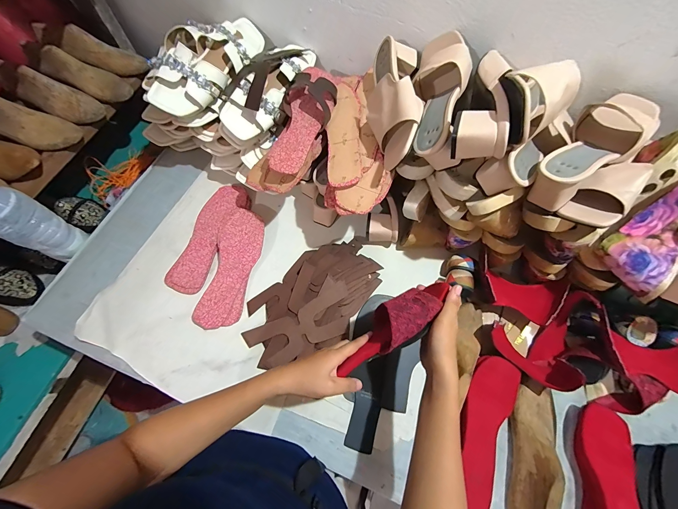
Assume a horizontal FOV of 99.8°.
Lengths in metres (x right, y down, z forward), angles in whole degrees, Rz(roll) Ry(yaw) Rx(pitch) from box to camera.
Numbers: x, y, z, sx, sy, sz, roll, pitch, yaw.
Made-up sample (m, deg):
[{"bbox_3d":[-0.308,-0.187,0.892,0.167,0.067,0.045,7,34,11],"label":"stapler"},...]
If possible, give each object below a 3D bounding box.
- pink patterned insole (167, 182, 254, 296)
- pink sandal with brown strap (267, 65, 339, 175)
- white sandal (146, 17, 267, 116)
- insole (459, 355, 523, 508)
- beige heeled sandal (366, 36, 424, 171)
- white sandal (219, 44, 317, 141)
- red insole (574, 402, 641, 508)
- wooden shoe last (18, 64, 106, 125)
[{"bbox_3d":[-0.272,-0.041,0.597,0.082,0.015,0.247,21,69,6],"label":"pink patterned insole"},{"bbox_3d":[-0.060,-0.247,0.501,0.089,0.041,0.241,11,68,2],"label":"pink sandal with brown strap"},{"bbox_3d":[-0.230,-0.359,0.535,0.092,0.065,0.263,27,69,8],"label":"white sandal"},{"bbox_3d":[0.246,0.285,0.468,0.089,0.026,0.226,21,69,6],"label":"insole"},{"bbox_3d":[0.085,-0.242,0.451,0.070,0.087,0.232,6,68,0],"label":"beige heeled sandal"},{"bbox_3d":[-0.127,-0.322,0.546,0.097,0.056,0.247,26,69,8],"label":"white sandal"},{"bbox_3d":[0.412,0.363,0.439,0.087,0.049,0.241,26,69,8],"label":"red insole"},{"bbox_3d":[-0.615,-0.342,0.620,0.180,0.080,0.069,21,68,-9],"label":"wooden shoe last"}]

